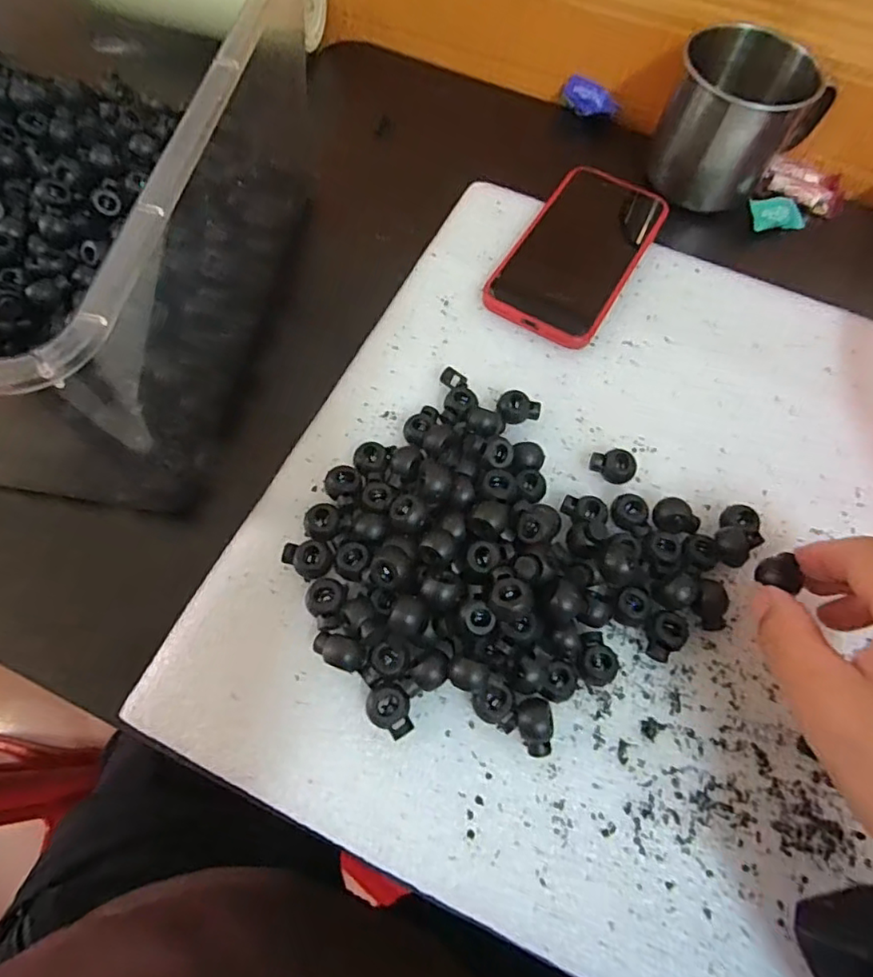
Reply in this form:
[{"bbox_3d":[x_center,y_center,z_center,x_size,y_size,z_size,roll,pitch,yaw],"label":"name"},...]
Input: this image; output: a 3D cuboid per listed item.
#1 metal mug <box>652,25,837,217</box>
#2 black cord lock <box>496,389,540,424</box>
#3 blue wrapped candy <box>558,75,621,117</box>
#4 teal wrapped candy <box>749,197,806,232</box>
[{"bbox_3d":[0.196,-0.240,0.383,0.090,0.081,0.072,30,68,11],"label":"metal mug"},{"bbox_3d":[0.043,-0.042,0.311,0.022,0.013,0.016,-7,66,-6],"label":"black cord lock"},{"bbox_3d":[0.114,-0.290,0.436,0.043,0.016,0.013,36,69,13],"label":"blue wrapped candy"},{"bbox_3d":[0.235,-0.187,0.400,0.048,0.020,0.015,2,62,-17],"label":"teal wrapped candy"}]

